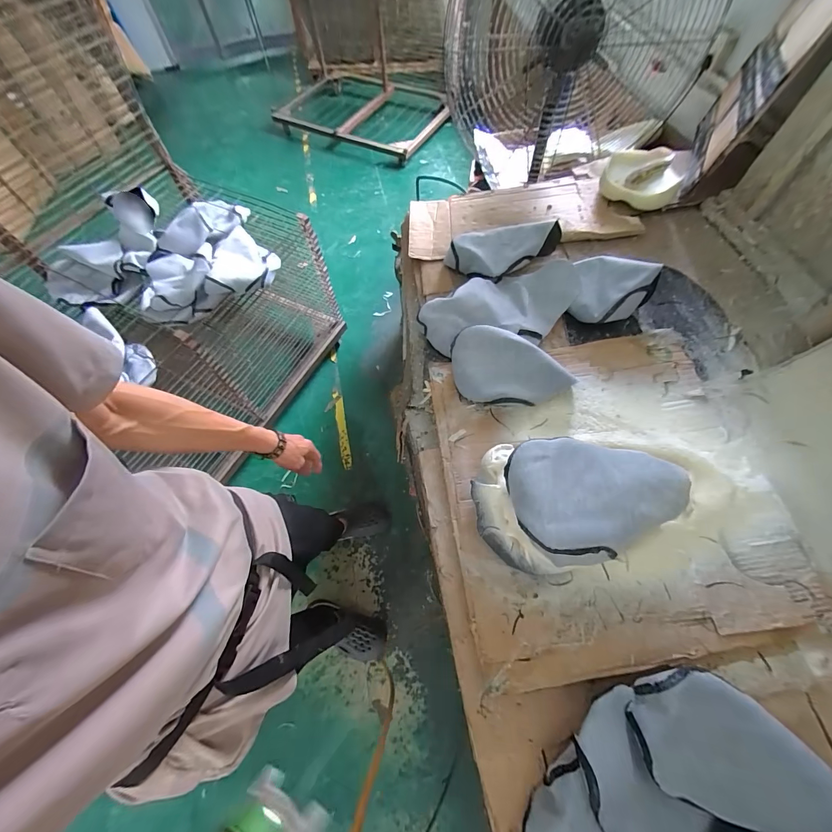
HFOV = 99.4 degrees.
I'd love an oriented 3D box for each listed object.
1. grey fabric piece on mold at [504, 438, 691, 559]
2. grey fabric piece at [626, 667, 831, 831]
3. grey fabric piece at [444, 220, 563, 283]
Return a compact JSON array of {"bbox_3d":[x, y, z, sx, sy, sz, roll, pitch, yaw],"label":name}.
[{"bbox_3d":[0.284,0.121,0.543,0.293,0.060,0.174,5,59,-11],"label":"grey fabric piece on mold"},{"bbox_3d":[0.445,0.460,0.458,0.337,0.047,0.152,31,68,2],"label":"grey fabric piece"},{"bbox_3d":[0.231,-0.424,0.906,0.294,0.065,0.143,-19,84,-2],"label":"grey fabric piece"}]

